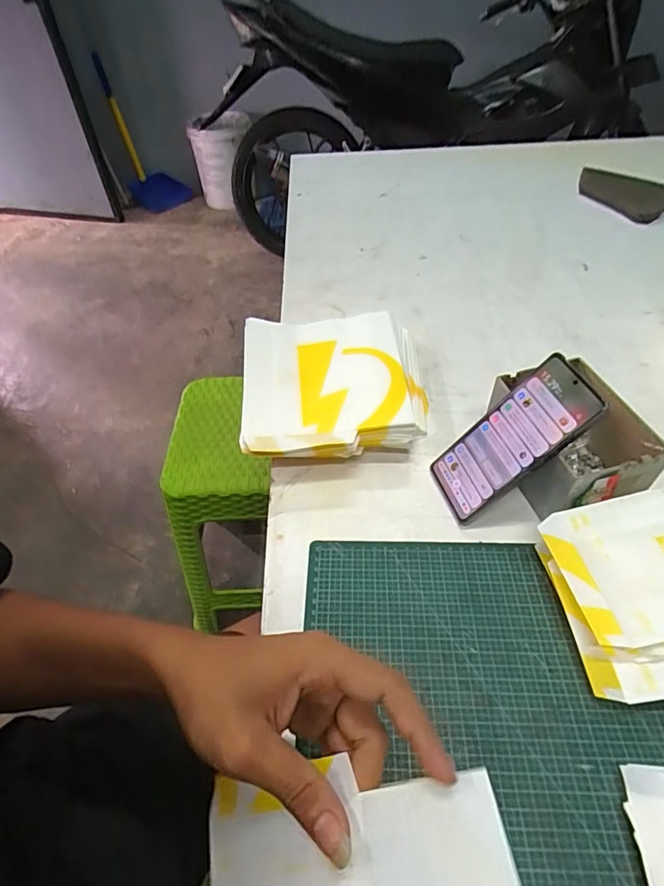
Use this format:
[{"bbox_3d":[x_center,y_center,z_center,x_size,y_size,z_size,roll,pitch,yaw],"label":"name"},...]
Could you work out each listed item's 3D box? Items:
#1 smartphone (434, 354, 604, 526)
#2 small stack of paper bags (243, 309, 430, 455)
[{"bbox_3d":[0.159,-0.001,0.443,0.007,0.161,0.069,20,36,-36],"label":"smartphone"},{"bbox_3d":[0.006,-0.060,0.547,0.202,0.068,0.196,-4,47,-1],"label":"small stack of paper bags"}]

